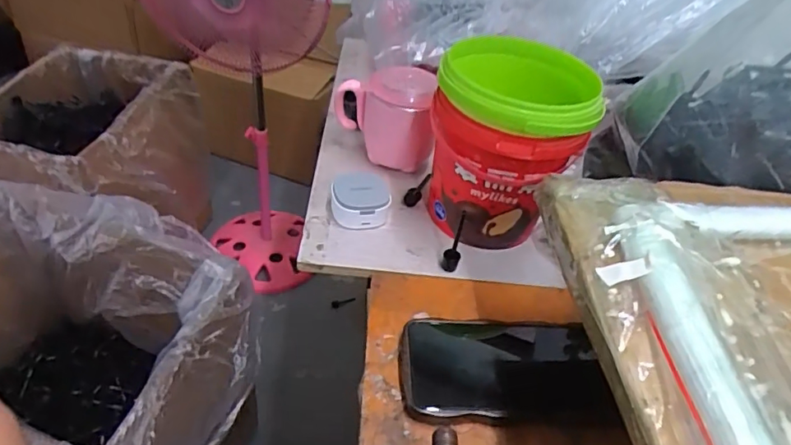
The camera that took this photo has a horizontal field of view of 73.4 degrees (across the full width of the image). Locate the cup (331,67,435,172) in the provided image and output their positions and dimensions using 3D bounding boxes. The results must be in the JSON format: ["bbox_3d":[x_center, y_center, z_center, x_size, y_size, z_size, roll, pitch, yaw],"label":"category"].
[{"bbox_3d":[-0.012,-0.108,0.546,0.098,0.097,0.069,3,41,-7],"label":"cup"}]

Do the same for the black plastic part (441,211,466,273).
[{"bbox_3d":[0.050,0.014,0.450,0.015,0.063,0.019,16,41,8],"label":"black plastic part"}]

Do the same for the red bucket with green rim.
[{"bbox_3d":[0.094,-0.068,0.477,0.120,0.153,0.117,2,42,-2],"label":"red bucket with green rim"}]

